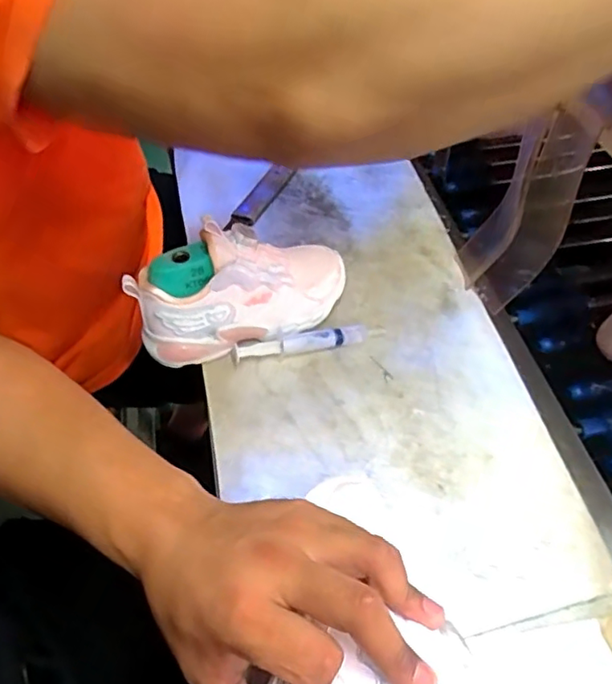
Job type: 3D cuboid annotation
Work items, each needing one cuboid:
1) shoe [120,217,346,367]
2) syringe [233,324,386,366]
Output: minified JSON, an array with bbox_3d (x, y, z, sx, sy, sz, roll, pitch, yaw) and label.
[{"bbox_3d":[-0.051,-0.046,0.521,0.194,0.100,0.065,-21,52,-17],"label":"shoe"},{"bbox_3d":[0.004,-0.002,0.536,0.139,0.024,0.022,-9,50,-7],"label":"syringe"}]

